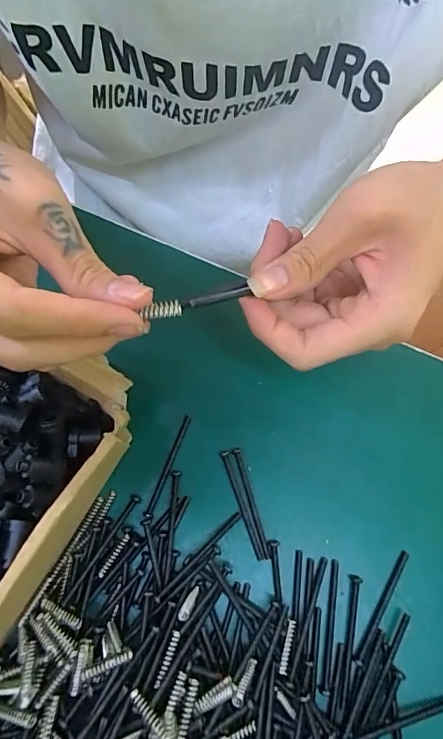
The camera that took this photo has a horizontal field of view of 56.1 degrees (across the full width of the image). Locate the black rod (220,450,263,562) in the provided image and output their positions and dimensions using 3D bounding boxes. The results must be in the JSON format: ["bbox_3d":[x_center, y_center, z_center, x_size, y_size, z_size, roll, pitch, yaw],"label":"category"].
[{"bbox_3d":[0.011,0.077,0.238,0.004,0.004,0.062,-19,74,-4],"label":"black rod"}]

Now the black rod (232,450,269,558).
[{"bbox_3d":[0.017,0.076,0.237,0.004,0.004,0.062,-16,74,-3],"label":"black rod"}]

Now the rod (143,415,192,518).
[{"bbox_3d":[-0.031,0.057,0.244,0.005,0.005,0.062,21,76,7],"label":"rod"}]

